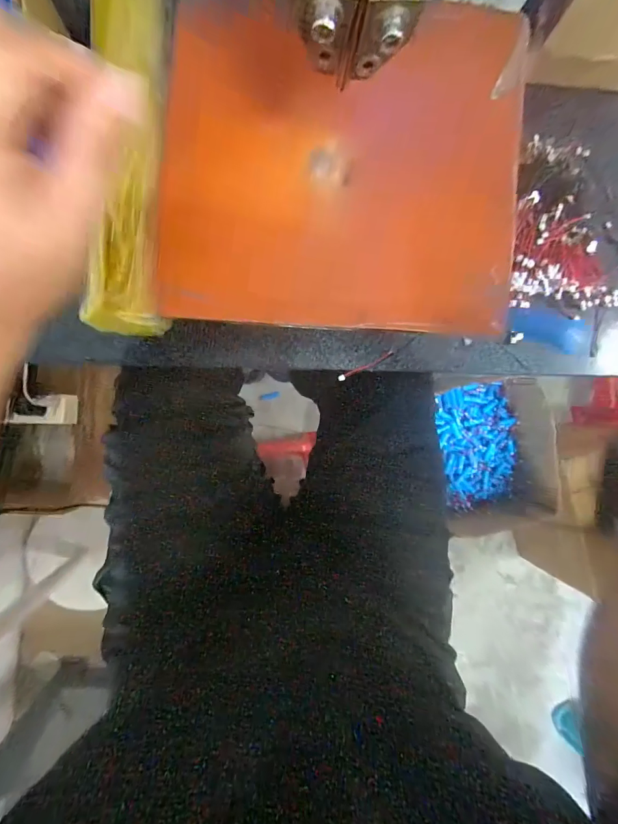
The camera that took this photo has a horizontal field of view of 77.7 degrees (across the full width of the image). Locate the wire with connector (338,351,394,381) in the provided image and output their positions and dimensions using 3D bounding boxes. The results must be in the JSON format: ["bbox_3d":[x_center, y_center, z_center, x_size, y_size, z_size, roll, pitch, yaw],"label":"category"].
[{"bbox_3d":[0.053,-0.043,0.360,0.055,0.007,0.005,-26,94,-3],"label":"wire with connector"}]

